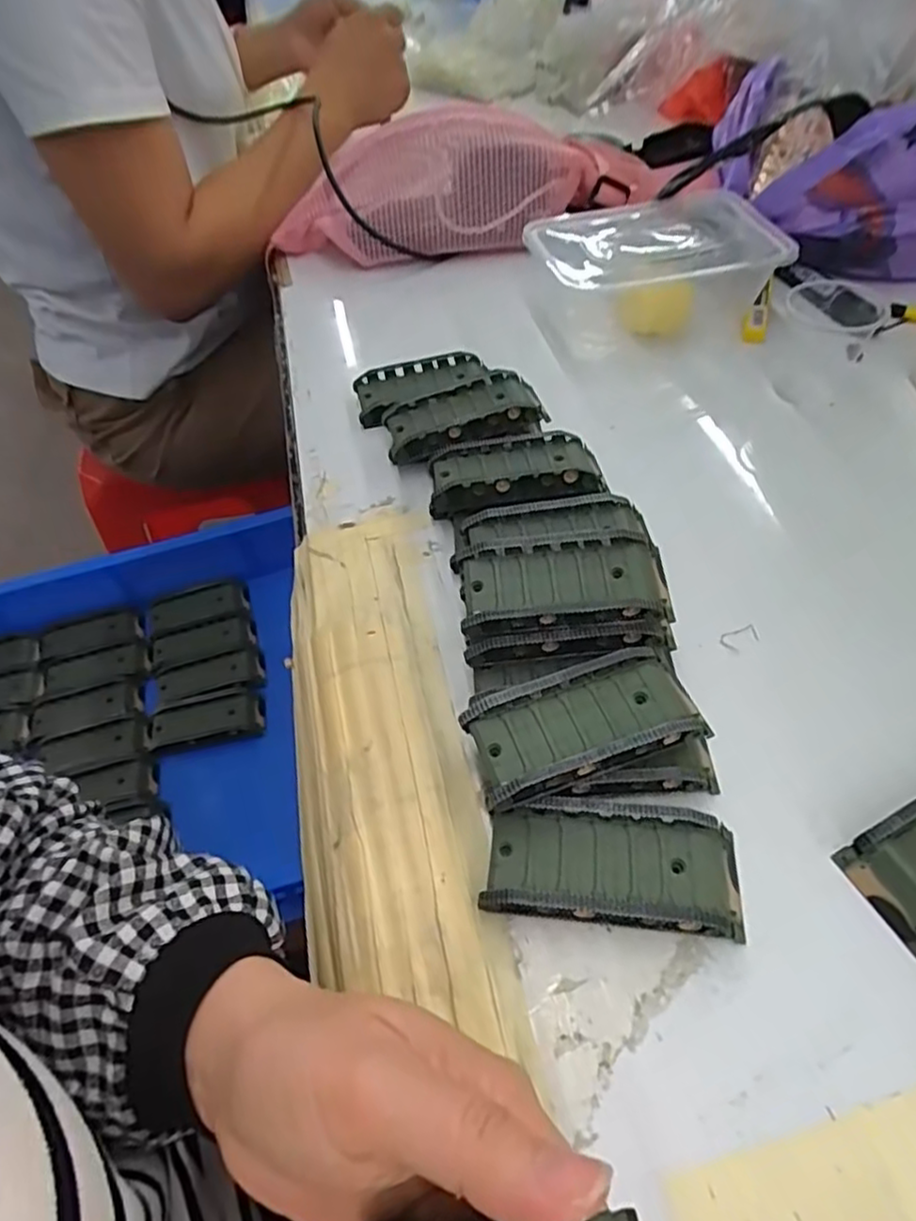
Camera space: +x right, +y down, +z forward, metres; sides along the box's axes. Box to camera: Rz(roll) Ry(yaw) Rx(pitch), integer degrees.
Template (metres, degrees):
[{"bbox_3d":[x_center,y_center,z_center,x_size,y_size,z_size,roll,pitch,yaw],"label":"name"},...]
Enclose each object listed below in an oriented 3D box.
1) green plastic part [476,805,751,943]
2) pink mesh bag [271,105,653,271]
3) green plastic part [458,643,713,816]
[{"bbox_3d":[0.061,0.100,0.264,0.095,0.019,0.043,3,53,8],"label":"green plastic part"},{"bbox_3d":[0.005,-0.362,0.579,0.307,0.092,0.093,4,53,8],"label":"pink mesh bag"},{"bbox_3d":[0.053,0.048,0.286,0.094,0.024,0.044,-16,53,-7],"label":"green plastic part"}]

